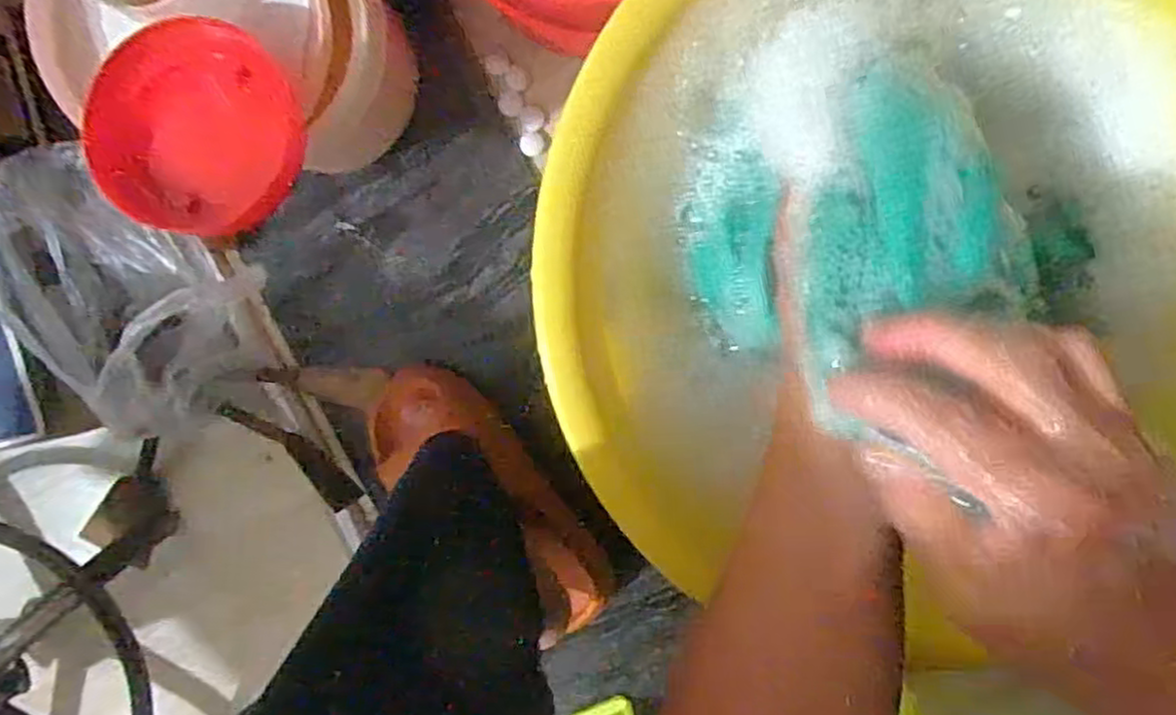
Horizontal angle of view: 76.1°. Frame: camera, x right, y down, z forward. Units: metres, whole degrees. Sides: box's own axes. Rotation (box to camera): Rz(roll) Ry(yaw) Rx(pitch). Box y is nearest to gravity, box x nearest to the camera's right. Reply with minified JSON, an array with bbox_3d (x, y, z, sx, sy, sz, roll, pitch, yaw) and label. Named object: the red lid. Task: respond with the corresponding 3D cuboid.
[{"bbox_3d":[-0.221,-0.129,0.422,0.113,0.014,0.119,1,83,-7],"label":"red lid"}]

